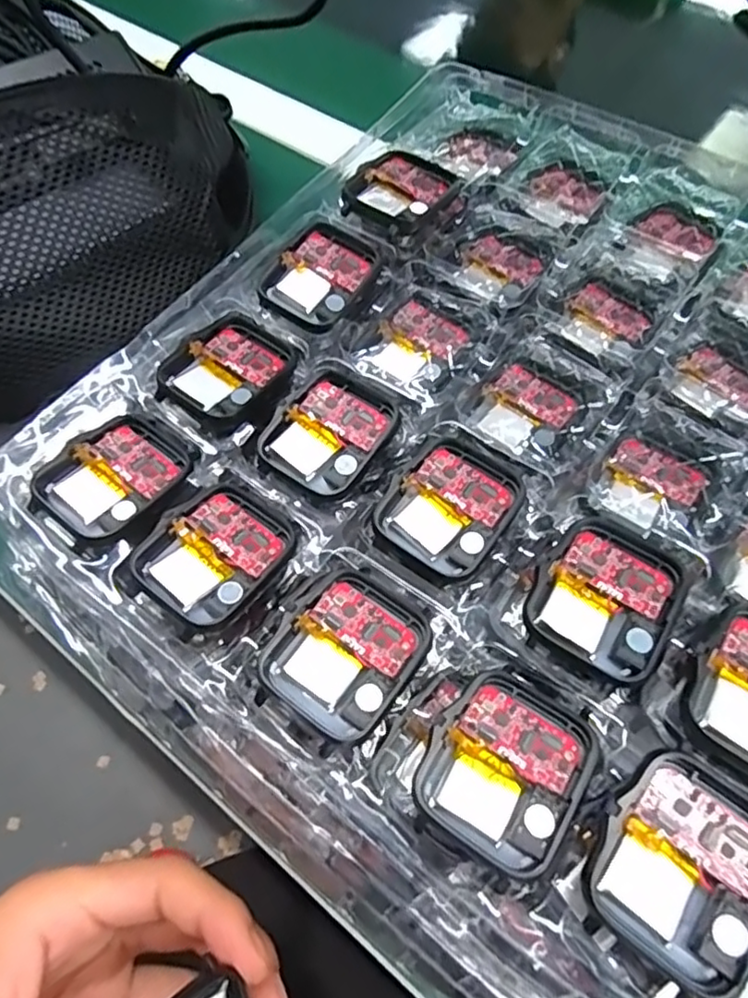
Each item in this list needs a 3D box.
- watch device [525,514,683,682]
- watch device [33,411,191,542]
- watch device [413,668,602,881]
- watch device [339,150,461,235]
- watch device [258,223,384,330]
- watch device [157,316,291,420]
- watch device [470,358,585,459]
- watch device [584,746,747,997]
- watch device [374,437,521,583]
[{"bbox_3d":[0.068,0.027,0.178,0.037,0.005,0.044,30,66,15],"label":"watch device"},{"bbox_3d":[-0.084,-0.008,0.202,0.036,0.006,0.046,36,67,18],"label":"watch device"},{"bbox_3d":[0.035,0.068,0.158,0.038,0.007,0.043,33,67,17],"label":"watch device"},{"bbox_3d":[0.012,-0.128,0.257,0.039,0.011,0.048,36,67,18],"label":"watch device"},{"bbox_3d":[-0.021,-0.088,0.241,0.035,0.010,0.042,32,66,16],"label":"watch device"},{"bbox_3d":[-0.052,-0.048,0.223,0.037,0.004,0.043,36,68,18],"label":"watch device"},{"bbox_3d":[0.056,-0.033,0.223,0.032,0.009,0.043,36,68,18],"label":"watch device"},{"bbox_3d":[0.072,0.085,0.142,0.038,0.010,0.043,38,68,19],"label":"watch device"},{"bbox_3d":[0.025,0.001,0.195,0.037,0.004,0.044,35,67,18],"label":"watch device"}]

